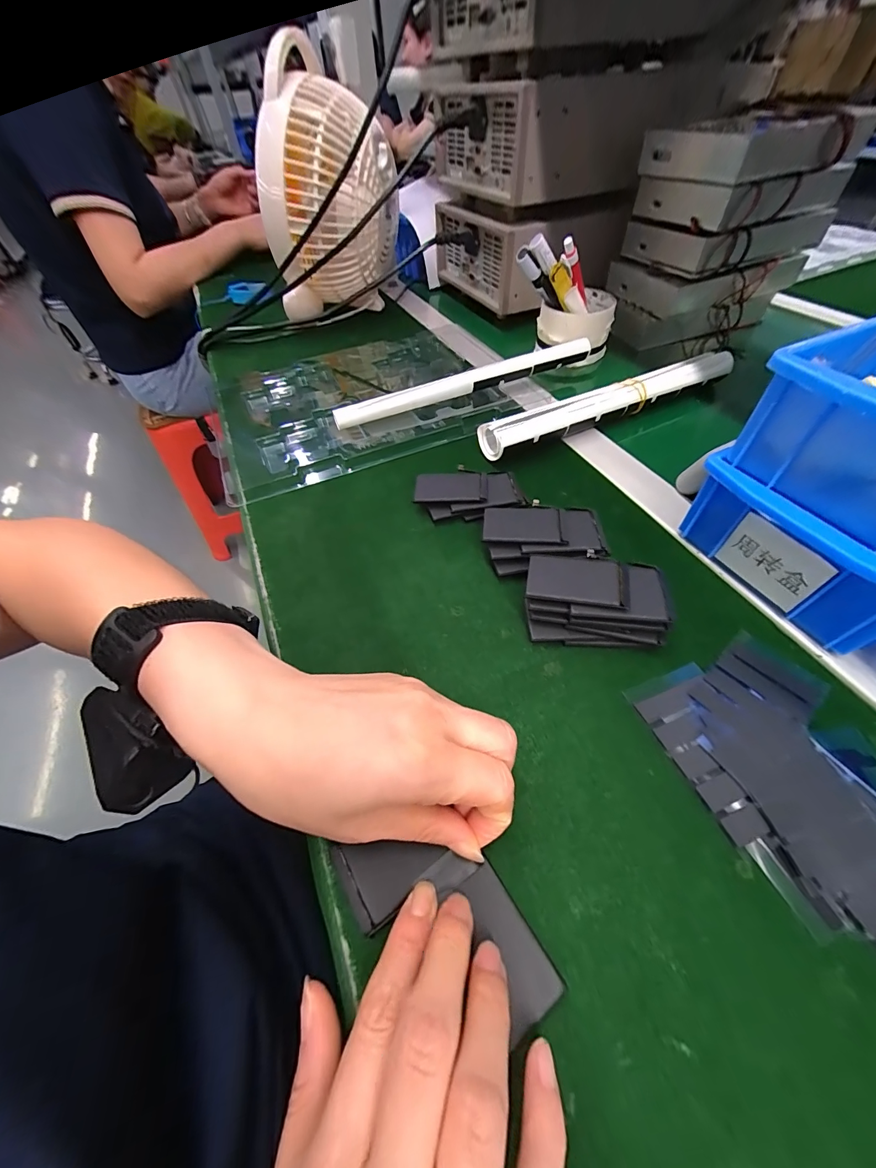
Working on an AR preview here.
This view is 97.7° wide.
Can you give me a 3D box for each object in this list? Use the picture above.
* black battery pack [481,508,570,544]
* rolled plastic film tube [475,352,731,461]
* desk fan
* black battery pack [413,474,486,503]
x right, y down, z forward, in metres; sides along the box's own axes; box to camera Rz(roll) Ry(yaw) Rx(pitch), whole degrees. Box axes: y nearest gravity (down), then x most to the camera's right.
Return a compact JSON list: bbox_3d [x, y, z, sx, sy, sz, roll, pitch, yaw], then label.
[{"bbox_3d":[0.061,-0.042,0.277,0.054,0.004,0.034,2,53,9],"label":"black battery pack"},{"bbox_3d":[0.179,-0.182,0.378,0.301,0.031,0.032,-23,55,-13],"label":"rolled plastic film tube"},{"bbox_3d":[-0.137,-0.474,0.494,0.168,0.212,0.158,-8,53,-2],"label":"desk fan"},{"bbox_3d":[0.011,-0.080,0.317,0.059,0.004,0.034,1,55,5],"label":"black battery pack"}]

